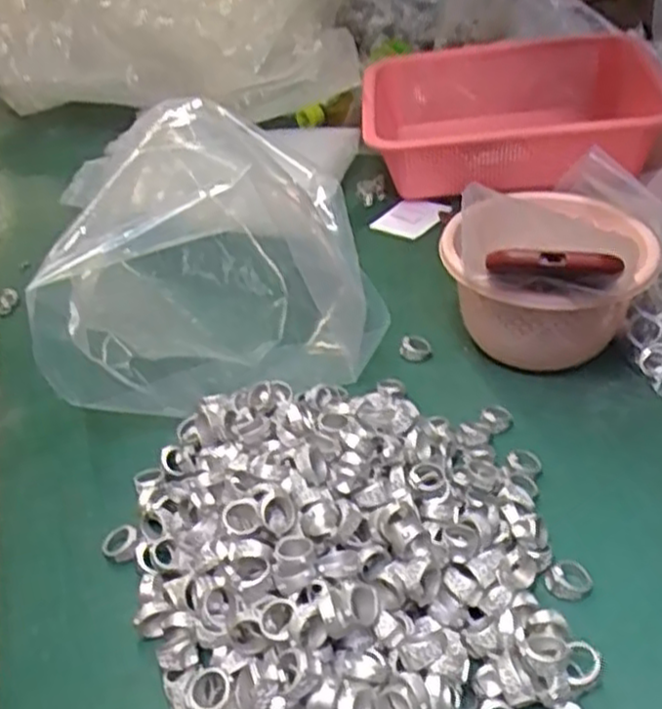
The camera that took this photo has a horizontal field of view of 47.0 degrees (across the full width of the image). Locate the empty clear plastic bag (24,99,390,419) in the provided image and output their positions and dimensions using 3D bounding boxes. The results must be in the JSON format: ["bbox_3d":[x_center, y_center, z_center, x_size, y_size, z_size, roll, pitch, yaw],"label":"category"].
[{"bbox_3d":[-0.086,-0.068,0.575,0.229,0.147,0.204,-7,38,-2],"label":"empty clear plastic bag"}]

